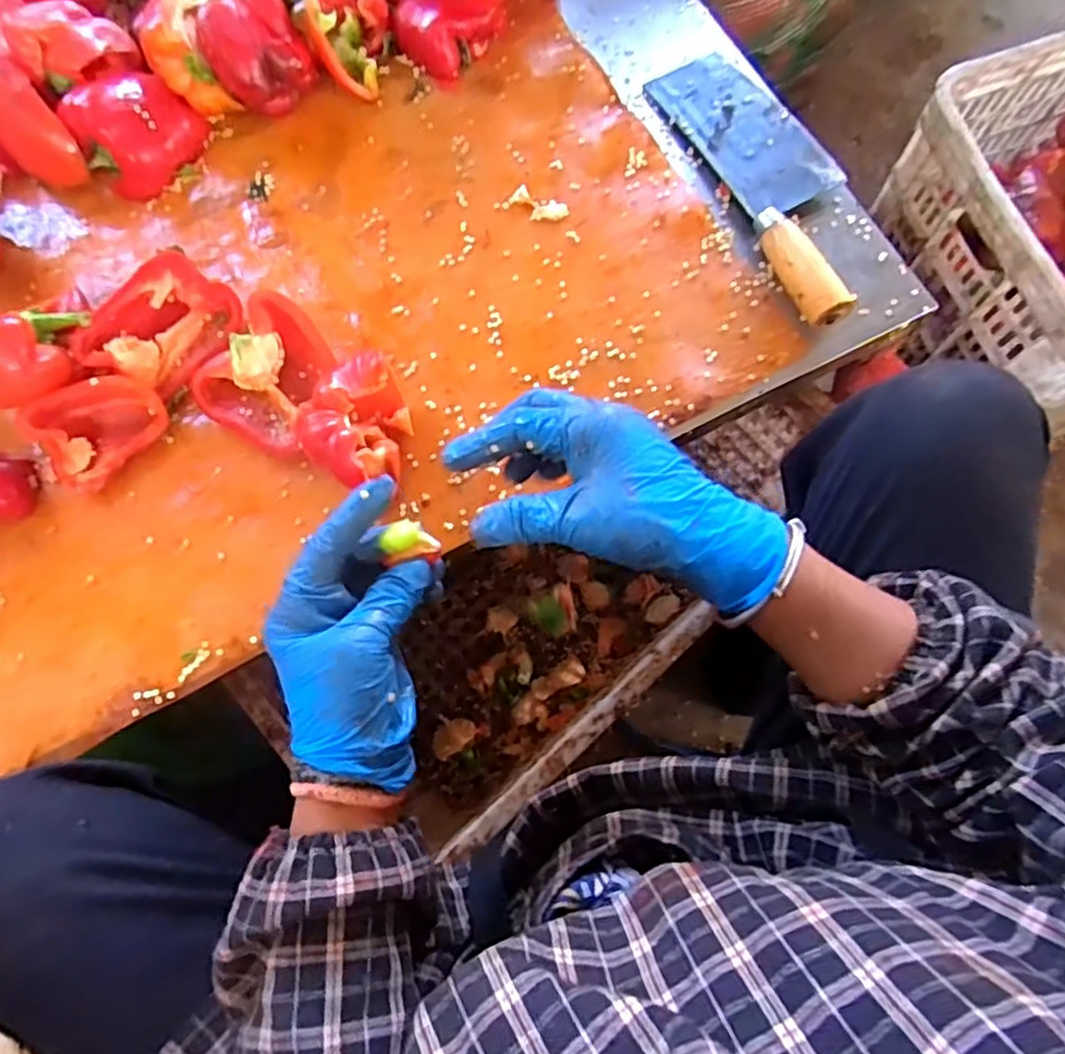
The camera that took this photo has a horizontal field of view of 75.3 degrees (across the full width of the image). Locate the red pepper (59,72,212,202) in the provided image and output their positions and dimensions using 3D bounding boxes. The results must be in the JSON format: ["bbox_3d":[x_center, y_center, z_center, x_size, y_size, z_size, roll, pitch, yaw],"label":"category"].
[{"bbox_3d":[-0.316,-0.321,0.559,0.093,0.049,0.069,-32,78,-8],"label":"red pepper"}]

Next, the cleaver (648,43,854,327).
[{"bbox_3d":[0.191,-0.281,0.541,0.089,0.042,0.269,-23,76,-6],"label":"cleaver"}]

